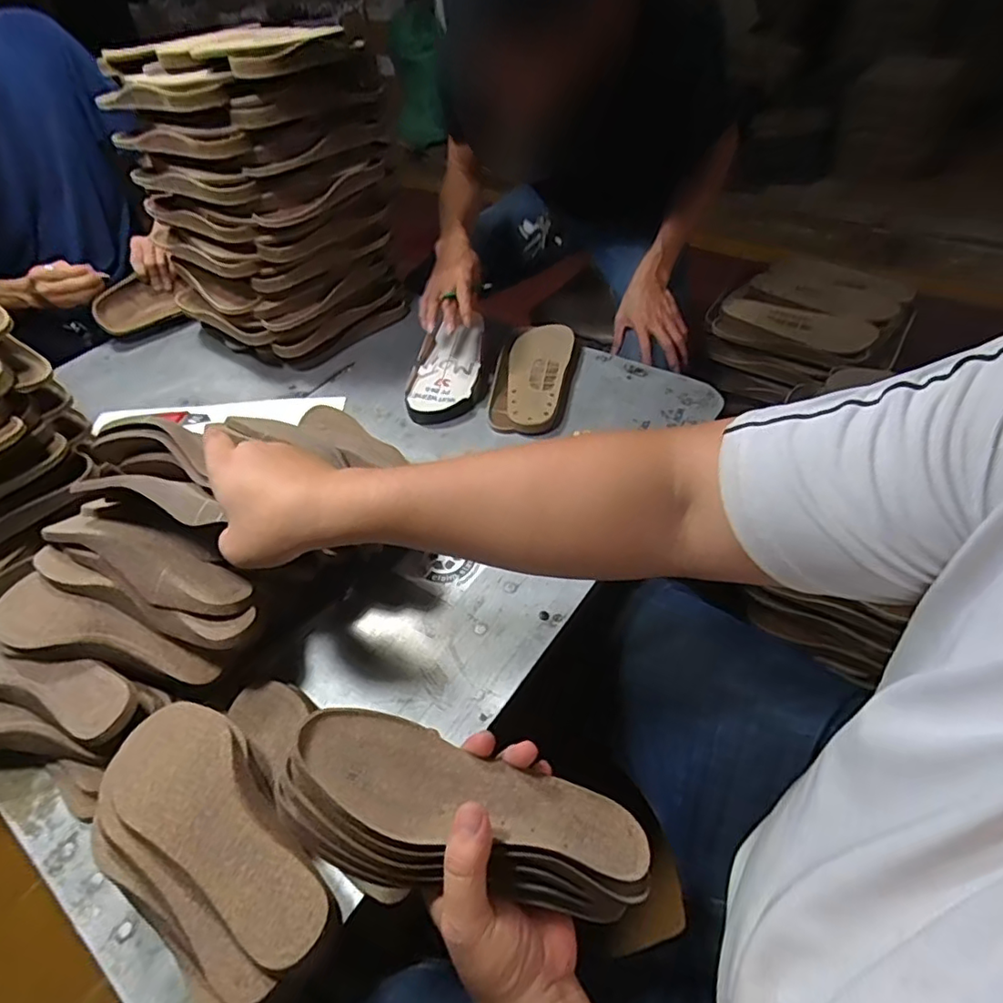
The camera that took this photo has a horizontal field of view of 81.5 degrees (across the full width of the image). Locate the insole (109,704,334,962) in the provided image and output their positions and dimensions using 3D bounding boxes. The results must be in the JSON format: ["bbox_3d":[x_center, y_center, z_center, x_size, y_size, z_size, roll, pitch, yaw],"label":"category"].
[{"bbox_3d":[-0.211,0.229,0.427,0.231,0.026,0.082,29,57,28],"label":"insole"}]

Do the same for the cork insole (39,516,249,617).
[{"bbox_3d":[-0.325,0.055,0.540,0.198,0.023,0.058,24,53,7],"label":"cork insole"}]

